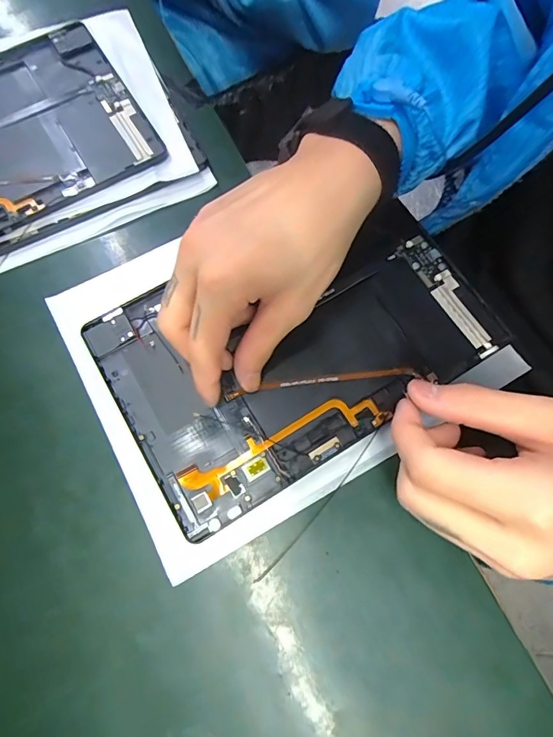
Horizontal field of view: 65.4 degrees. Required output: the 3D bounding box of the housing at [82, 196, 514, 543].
[{"bbox_3d":[0.013,-0.019,0.280,0.234,0.008,0.151,-30,76,-8],"label":"housing"}]

